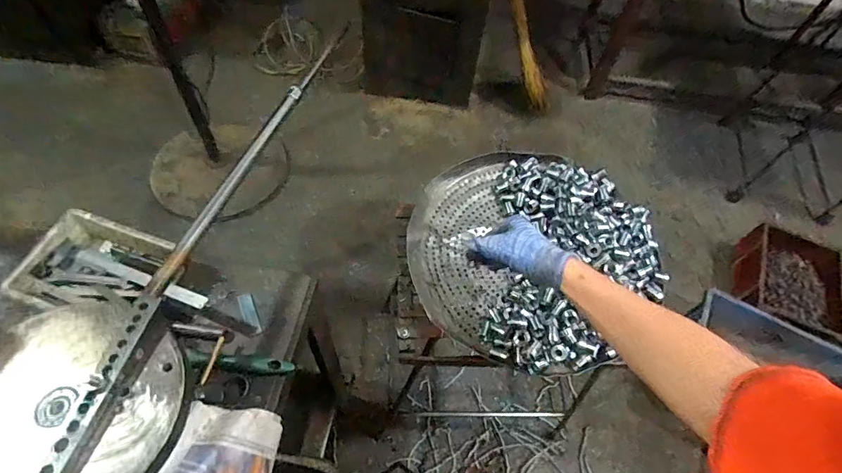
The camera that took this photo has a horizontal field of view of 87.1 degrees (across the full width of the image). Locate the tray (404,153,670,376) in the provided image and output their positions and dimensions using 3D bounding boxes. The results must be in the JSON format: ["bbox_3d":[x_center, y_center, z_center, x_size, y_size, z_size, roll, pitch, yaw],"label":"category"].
[{"bbox_3d":[0.175,0.012,0.680,0.383,0.064,0.375,-13,57,-1],"label":"tray"}]

